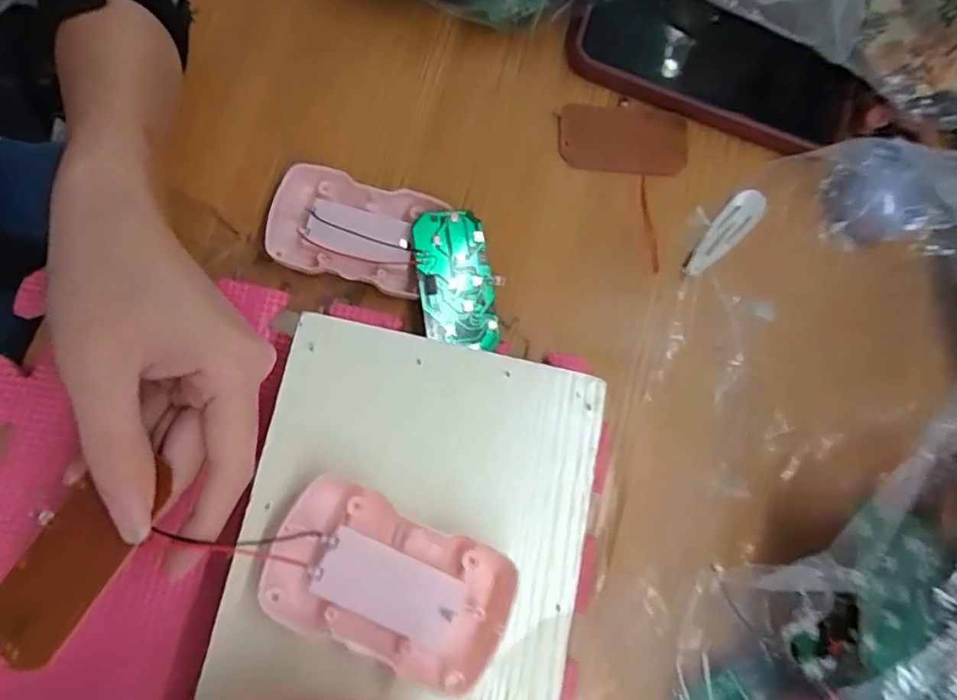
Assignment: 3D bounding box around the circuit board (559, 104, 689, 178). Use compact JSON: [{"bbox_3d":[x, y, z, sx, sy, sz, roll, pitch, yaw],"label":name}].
[{"bbox_3d":[0.083,-0.120,0.352,0.072,0.008,0.039,4,87,3],"label":"circuit board"}]

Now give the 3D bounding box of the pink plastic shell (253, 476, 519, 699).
[{"bbox_3d":[-0.033,0.088,0.231,0.087,0.025,0.052,26,76,0],"label":"pink plastic shell"}]

